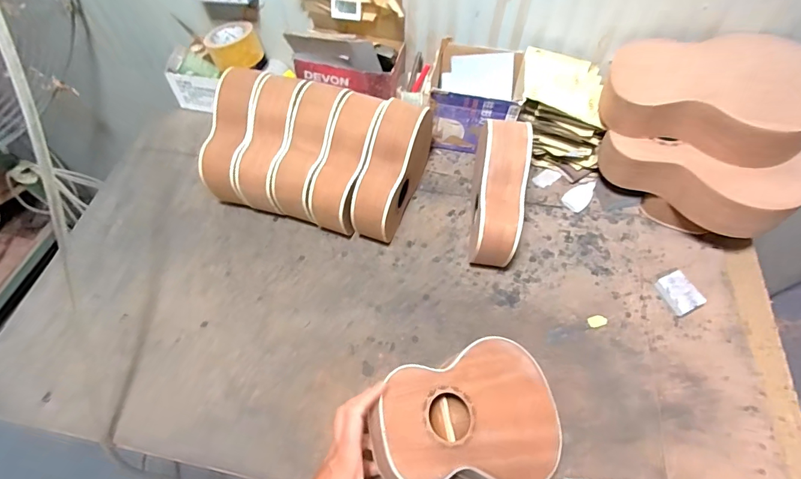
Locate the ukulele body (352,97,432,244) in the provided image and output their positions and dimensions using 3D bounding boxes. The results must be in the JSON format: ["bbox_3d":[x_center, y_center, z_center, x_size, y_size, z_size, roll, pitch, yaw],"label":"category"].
[{"bbox_3d":[-0.013,-0.115,0.701,0.071,0.181,0.237,18,60,10],"label":"ukulele body"}]

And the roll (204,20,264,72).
[{"bbox_3d":[-0.343,-0.400,0.838,0.097,0.056,0.095,0,59,0],"label":"roll"}]

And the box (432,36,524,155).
[{"bbox_3d":[0.146,-0.280,0.817,0.163,0.133,0.166,8,59,4],"label":"box"}]

